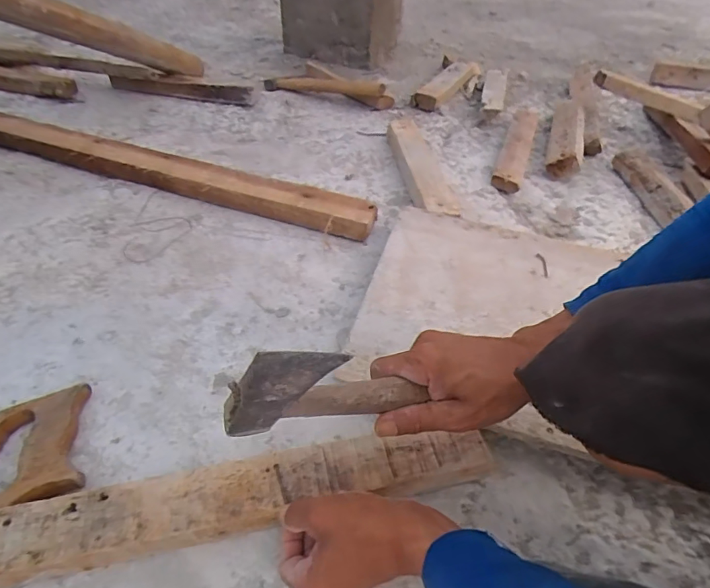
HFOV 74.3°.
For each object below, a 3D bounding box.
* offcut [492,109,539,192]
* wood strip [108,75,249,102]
[{"bbox_3d":[0.344,-0.319,0.991,0.059,0.035,0.371,16,44,13],"label":"offcut"},{"bbox_3d":[-0.422,-0.494,1.137,0.347,0.037,0.058,7,43,3],"label":"wood strip"}]

